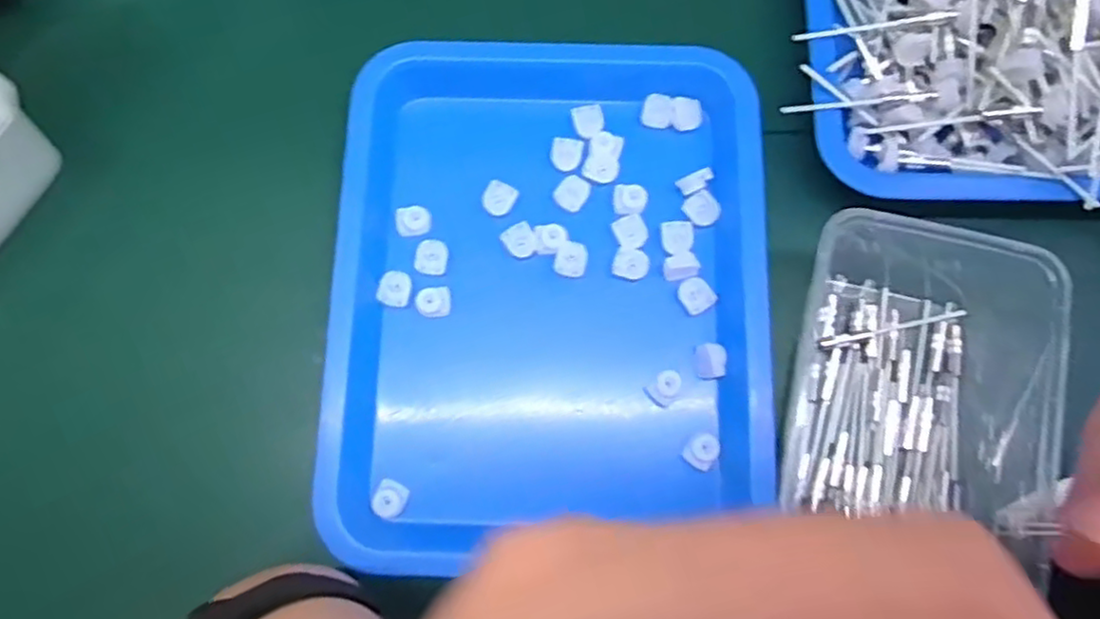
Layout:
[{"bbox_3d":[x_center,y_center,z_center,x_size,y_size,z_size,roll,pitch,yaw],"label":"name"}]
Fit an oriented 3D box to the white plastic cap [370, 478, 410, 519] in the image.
[{"bbox_3d":[-0.082,0.098,0.352,0.016,0.010,0.018,19,79,4],"label":"white plastic cap"}]

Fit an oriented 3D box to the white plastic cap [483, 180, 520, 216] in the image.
[{"bbox_3d":[-0.029,-0.063,0.384,0.017,0.004,0.019,26,79,6],"label":"white plastic cap"}]

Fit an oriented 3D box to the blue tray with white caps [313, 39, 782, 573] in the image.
[{"bbox_3d":[0.001,-0.015,0.373,0.225,0.037,0.293,2,78,1],"label":"blue tray with white caps"}]

